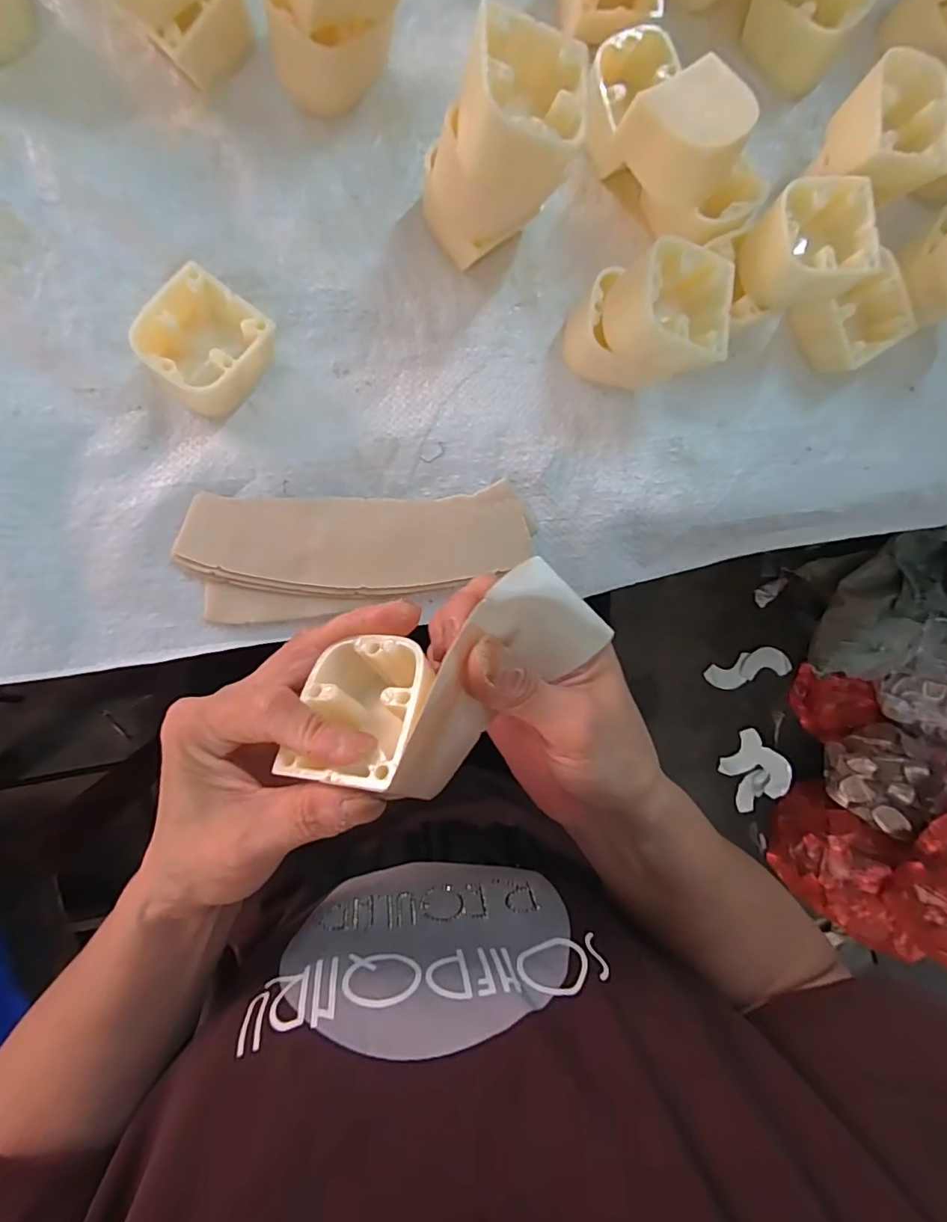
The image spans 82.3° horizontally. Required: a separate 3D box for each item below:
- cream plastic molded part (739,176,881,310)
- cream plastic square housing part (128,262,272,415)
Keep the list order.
[{"bbox_3d":[0.181,-0.196,0.293,0.056,0.033,0.052,-17,94,-7],"label":"cream plastic molded part"},{"bbox_3d":[-0.136,-0.134,0.278,0.050,0.032,0.059,35,87,-8],"label":"cream plastic square housing part"}]

